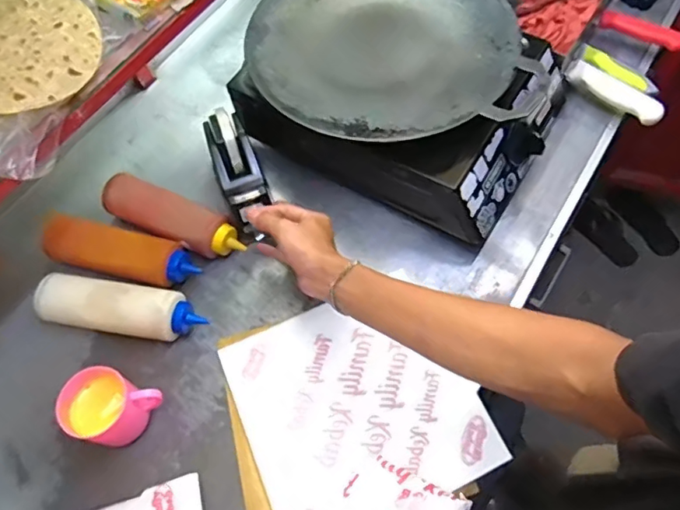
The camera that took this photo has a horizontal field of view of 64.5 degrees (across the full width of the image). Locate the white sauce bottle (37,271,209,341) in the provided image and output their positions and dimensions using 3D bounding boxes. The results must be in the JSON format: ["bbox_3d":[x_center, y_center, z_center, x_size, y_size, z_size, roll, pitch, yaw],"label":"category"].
[{"bbox_3d":[-0.267,0.067,0.657,0.200,0.066,0.053,6,62,7],"label":"white sauce bottle"}]

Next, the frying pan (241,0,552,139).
[{"bbox_3d":[0.053,-0.268,0.681,0.328,0.034,0.312,-11,61,-2],"label":"frying pan"}]

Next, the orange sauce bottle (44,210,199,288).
[{"bbox_3d":[-0.281,0.001,0.694,0.197,0.062,0.056,10,62,9],"label":"orange sauce bottle"}]

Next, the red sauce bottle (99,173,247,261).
[{"bbox_3d":[-0.218,-0.044,0.716,0.199,0.060,0.054,23,67,14],"label":"red sauce bottle"}]

